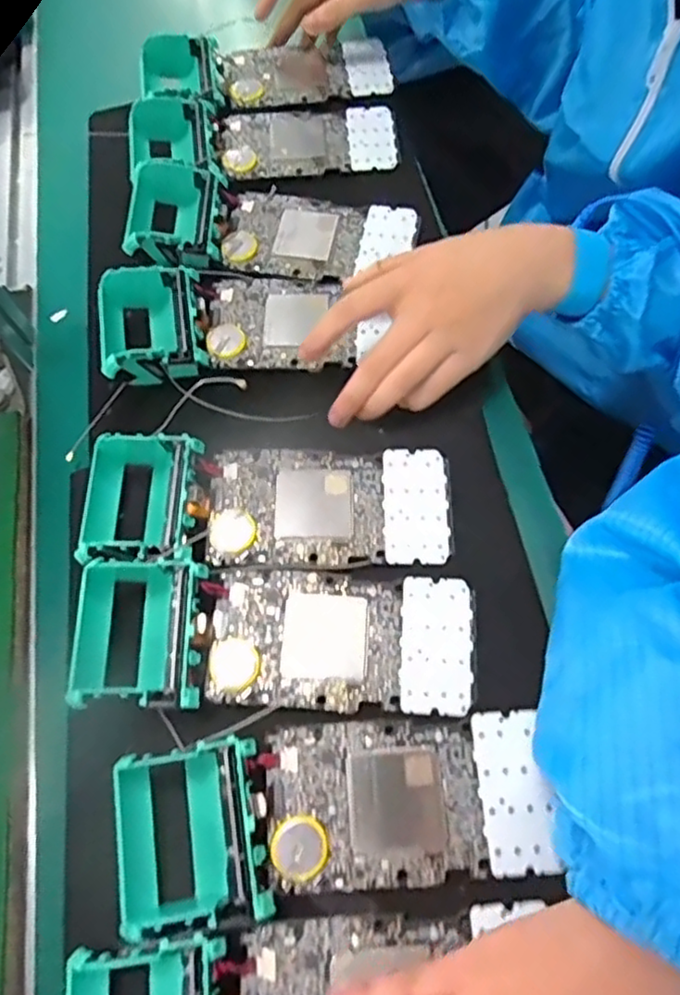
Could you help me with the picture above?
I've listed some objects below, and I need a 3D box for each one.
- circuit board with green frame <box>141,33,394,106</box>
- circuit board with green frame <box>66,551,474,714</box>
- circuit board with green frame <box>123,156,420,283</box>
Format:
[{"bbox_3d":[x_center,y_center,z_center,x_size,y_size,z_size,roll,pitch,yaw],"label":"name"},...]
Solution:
[{"bbox_3d":[-0.058,-0.337,0.528,0.189,0.030,0.074,-11,59,-4],"label":"circuit board with green frame"},{"bbox_3d":[-0.033,0.070,0.333,0.192,0.033,0.073,3,59,4],"label":"circuit board with green frame"},{"bbox_3d":[-0.048,-0.184,0.454,0.191,0.029,0.079,6,59,6],"label":"circuit board with green frame"}]

